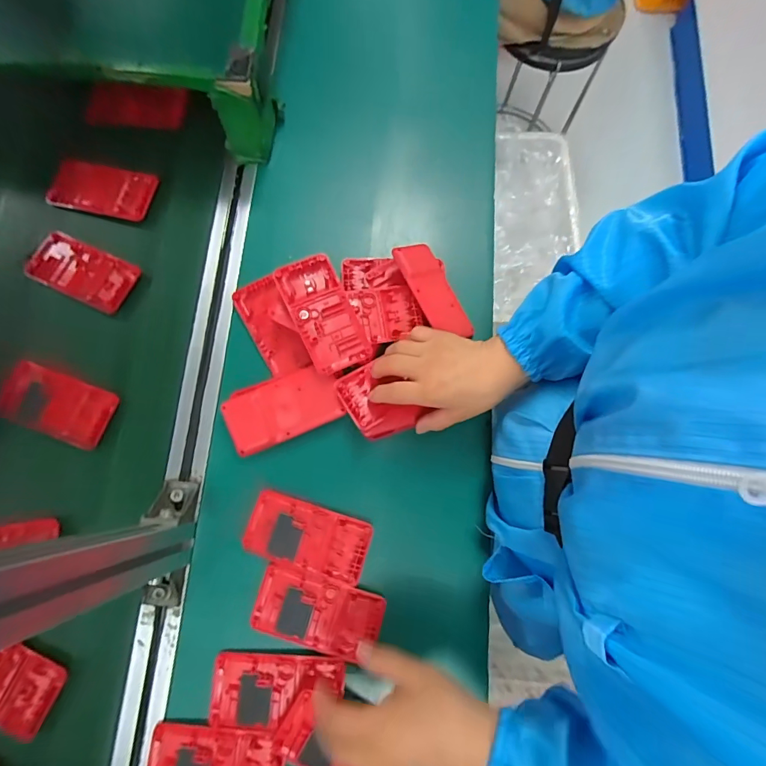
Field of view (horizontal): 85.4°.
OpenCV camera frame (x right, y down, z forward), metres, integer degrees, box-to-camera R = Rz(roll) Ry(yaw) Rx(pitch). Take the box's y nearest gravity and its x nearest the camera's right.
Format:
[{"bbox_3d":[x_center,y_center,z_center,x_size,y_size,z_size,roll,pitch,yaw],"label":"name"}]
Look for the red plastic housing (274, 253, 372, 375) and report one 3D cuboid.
[{"bbox_3d":[-0.061,-0.071,0.426,0.058,0.024,0.116,-25,79,-7],"label":"red plastic housing"}]

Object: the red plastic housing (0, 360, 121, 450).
[{"bbox_3d":[-0.347,0.021,0.437,0.124,0.013,0.062,20,77,3],"label":"red plastic housing"}]

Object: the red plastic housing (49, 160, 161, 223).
[{"bbox_3d":[-0.346,-0.234,0.506,0.139,0.012,0.068,14,70,9],"label":"red plastic housing"}]

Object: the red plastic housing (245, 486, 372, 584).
[{"bbox_3d":[-0.075,0.151,0.409,0.121,0.010,0.060,17,77,2],"label":"red plastic housing"}]

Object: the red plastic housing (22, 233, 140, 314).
[{"bbox_3d":[-0.343,-0.127,0.472,0.124,0.011,0.062,25,78,4],"label":"red plastic housing"}]

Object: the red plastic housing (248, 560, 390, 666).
[{"bbox_3d":[-0.062,0.218,0.395,0.120,0.010,0.064,15,77,2],"label":"red plastic housing"}]

